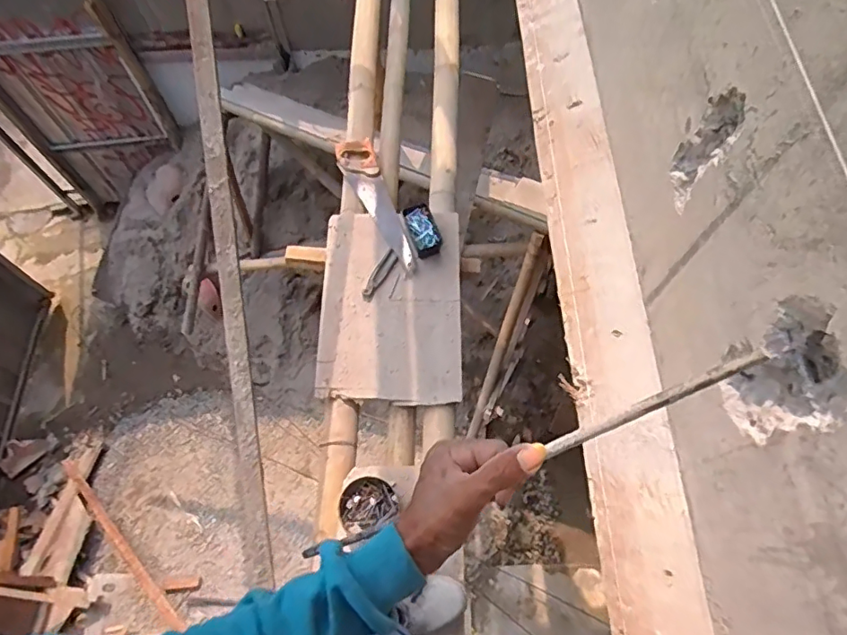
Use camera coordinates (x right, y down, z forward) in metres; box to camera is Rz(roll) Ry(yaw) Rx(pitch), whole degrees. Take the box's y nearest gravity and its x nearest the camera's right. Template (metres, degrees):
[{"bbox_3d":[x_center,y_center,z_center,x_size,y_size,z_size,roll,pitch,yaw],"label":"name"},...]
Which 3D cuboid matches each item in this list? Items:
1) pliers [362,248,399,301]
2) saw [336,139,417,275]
[{"bbox_3d":[-0.123,-0.119,1.540,0.041,0.019,0.159,31,70,14],"label":"pliers"},{"bbox_3d":[-0.144,-0.335,1.621,0.114,0.034,0.478,-18,67,-7],"label":"saw"}]

